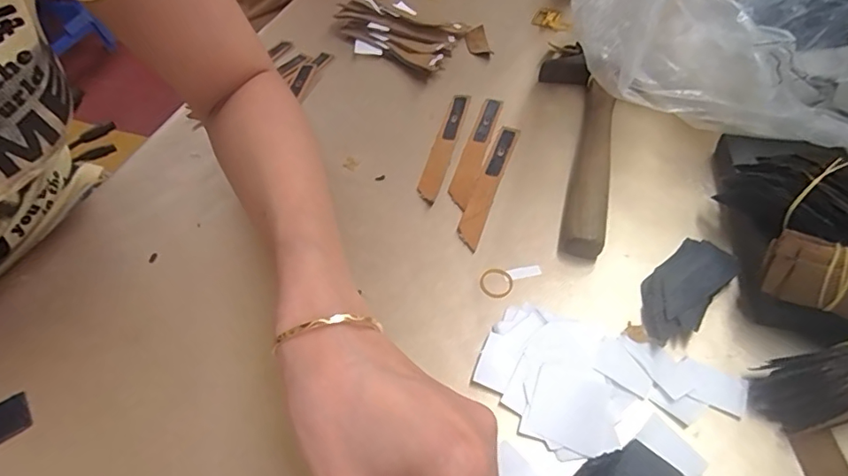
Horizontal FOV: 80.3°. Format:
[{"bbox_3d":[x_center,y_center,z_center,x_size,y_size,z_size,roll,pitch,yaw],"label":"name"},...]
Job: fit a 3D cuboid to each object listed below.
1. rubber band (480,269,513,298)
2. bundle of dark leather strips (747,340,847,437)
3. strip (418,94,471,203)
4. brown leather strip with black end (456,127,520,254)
[{"bbox_3d":[0.045,0.028,0.315,0.020,0.004,0.020,0,51,1],"label":"rubber band"},{"bbox_3d":[0.205,0.071,0.247,0.078,0.023,0.037,-21,50,12],"label":"bundle of dark leather strips"},{"bbox_3d":[0.016,-0.075,0.396,0.015,0.005,0.121,12,52,10],"label":"strip"},{"bbox_3d":[0.048,-0.041,0.369,0.016,0.004,0.125,15,53,13],"label":"brown leather strip with black end"}]

